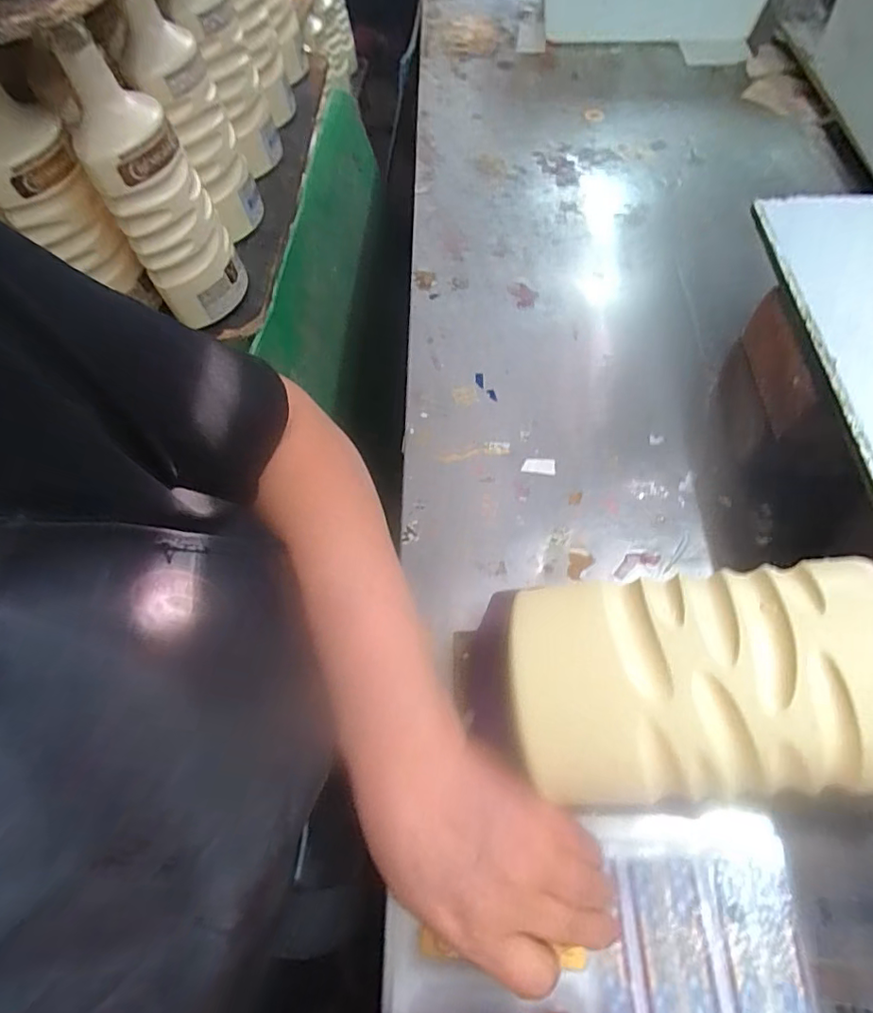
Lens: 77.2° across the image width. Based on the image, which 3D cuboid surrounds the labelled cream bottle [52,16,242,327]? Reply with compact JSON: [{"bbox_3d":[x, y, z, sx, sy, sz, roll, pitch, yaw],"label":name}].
[{"bbox_3d":[-0.241,-0.266,0.478,0.079,0.228,0.063,-24,62,-7],"label":"labelled cream bottle"}]

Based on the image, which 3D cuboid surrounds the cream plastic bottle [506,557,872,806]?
[{"bbox_3d":[0.157,0.079,0.256,0.248,0.058,0.099,-11,59,19],"label":"cream plastic bottle"}]

